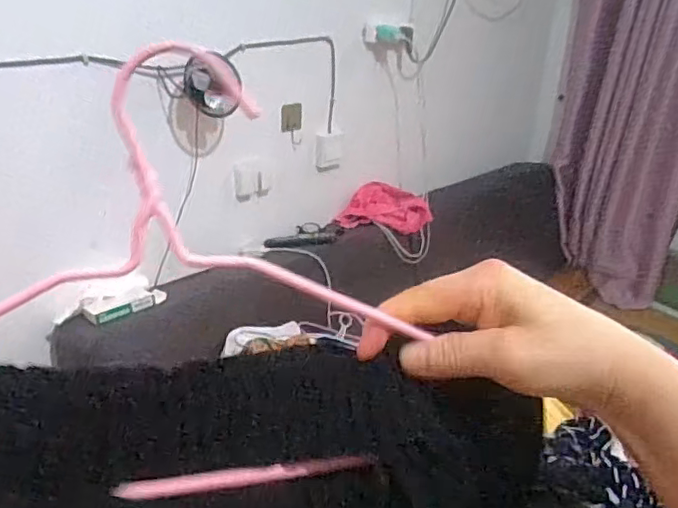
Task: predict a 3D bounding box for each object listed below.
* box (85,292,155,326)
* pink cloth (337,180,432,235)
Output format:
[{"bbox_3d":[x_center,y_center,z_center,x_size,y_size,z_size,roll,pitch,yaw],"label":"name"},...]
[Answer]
[{"bbox_3d":[-0.452,0.110,1.229,0.130,0.030,0.061,-17,32,-36],"label":"box"},{"bbox_3d":[0.133,-0.133,1.764,0.285,0.119,0.134,-9,29,-26],"label":"pink cloth"}]

